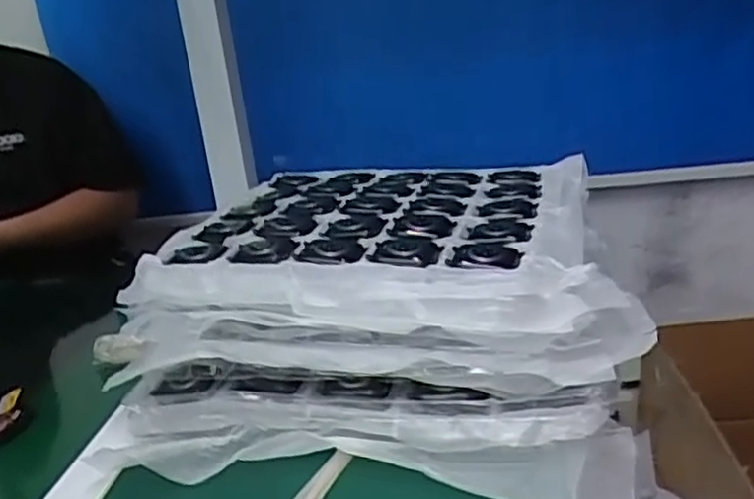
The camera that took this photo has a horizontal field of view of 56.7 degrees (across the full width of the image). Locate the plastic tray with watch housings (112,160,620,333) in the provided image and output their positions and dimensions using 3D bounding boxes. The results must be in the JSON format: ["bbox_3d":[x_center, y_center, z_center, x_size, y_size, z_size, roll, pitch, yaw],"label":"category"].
[{"bbox_3d":[0.002,-0.012,0.548,0.318,0.044,0.232,0,22,20],"label":"plastic tray with watch housings"}]

